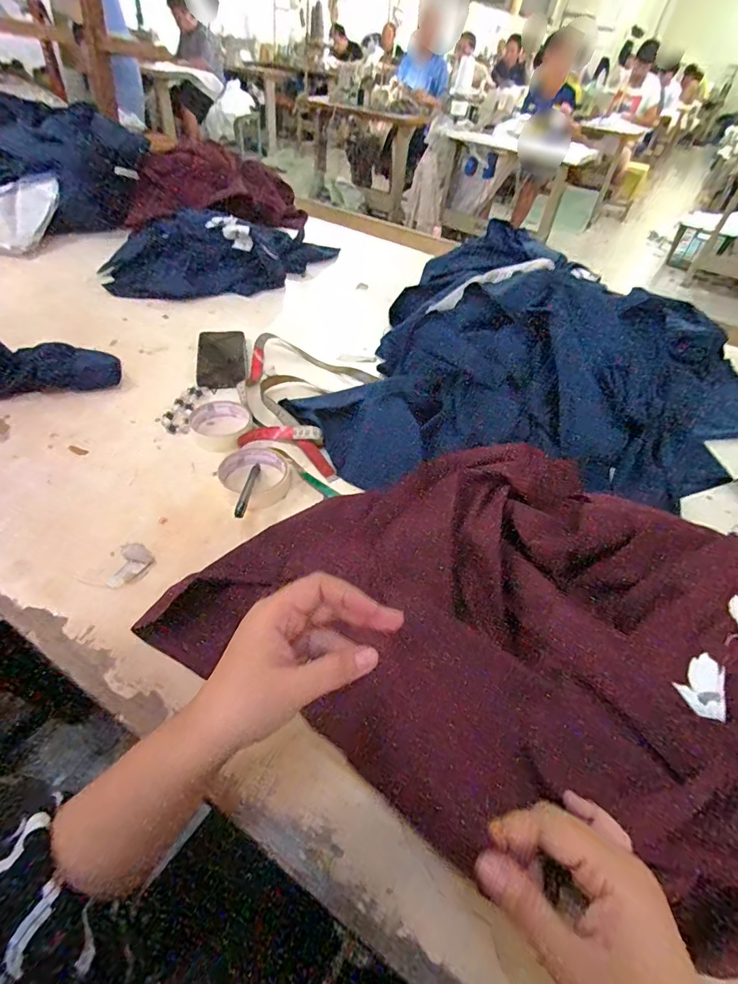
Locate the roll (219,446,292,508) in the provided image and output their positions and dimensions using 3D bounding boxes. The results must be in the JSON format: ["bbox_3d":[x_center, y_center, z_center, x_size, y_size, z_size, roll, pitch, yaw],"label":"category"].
[{"bbox_3d":[-0.138,-0.023,0.566,0.090,0.019,0.076,36,53,24],"label":"roll"}]

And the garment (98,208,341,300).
[{"bbox_3d":[-0.293,-0.535,0.987,0.537,0.097,0.216,-18,52,-21],"label":"garment"}]

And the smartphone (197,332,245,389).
[{"bbox_3d":[-0.244,-0.230,0.748,0.073,0.008,0.171,-5,49,-12],"label":"smartphone"}]

